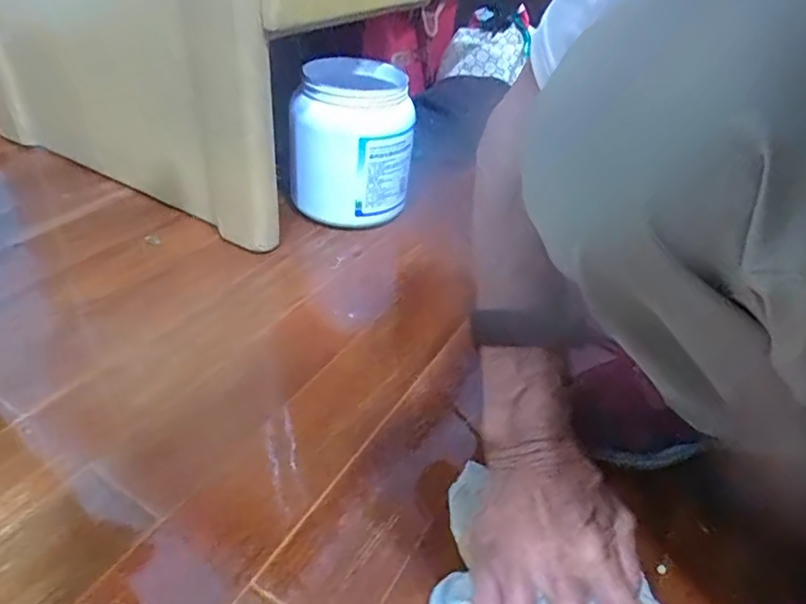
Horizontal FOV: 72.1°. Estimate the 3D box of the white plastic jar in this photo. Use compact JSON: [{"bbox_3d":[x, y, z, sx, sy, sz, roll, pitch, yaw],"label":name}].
[{"bbox_3d":[-0.058,-0.184,0.664,0.135,0.168,0.142,4,38,-3],"label":"white plastic jar"}]

